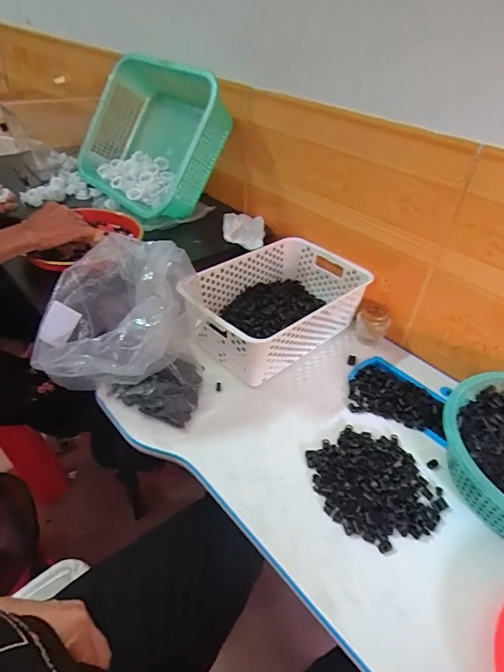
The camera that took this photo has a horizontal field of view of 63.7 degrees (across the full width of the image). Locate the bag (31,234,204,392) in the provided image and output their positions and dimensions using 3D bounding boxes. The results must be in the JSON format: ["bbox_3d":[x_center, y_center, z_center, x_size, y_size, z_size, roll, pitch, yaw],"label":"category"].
[{"bbox_3d":[-0.176,-0.047,0.589,0.205,0.137,0.232,8,41,4],"label":"bag"}]

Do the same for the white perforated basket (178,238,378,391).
[{"bbox_3d":[0.043,-0.061,0.714,0.205,0.102,0.330,34,49,30],"label":"white perforated basket"}]

